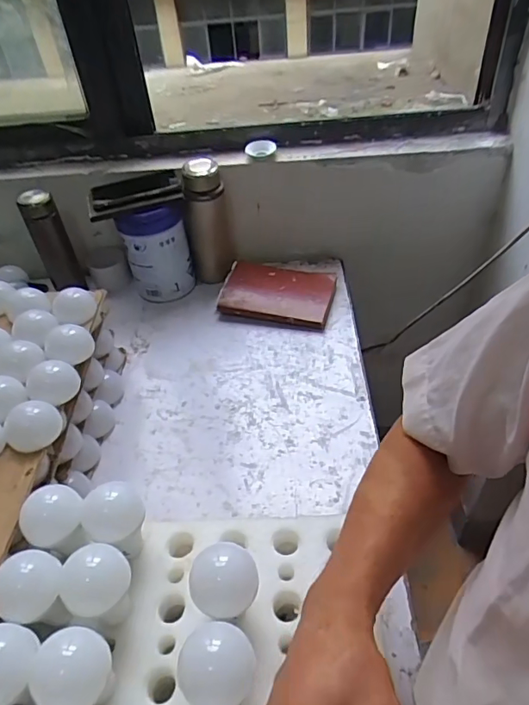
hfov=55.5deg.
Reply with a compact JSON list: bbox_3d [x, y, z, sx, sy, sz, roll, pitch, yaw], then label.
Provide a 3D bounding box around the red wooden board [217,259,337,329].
[{"bbox_3d":[0.028,-0.122,0.988,0.206,0.018,0.151,12,51,7],"label":"red wooden board"}]

